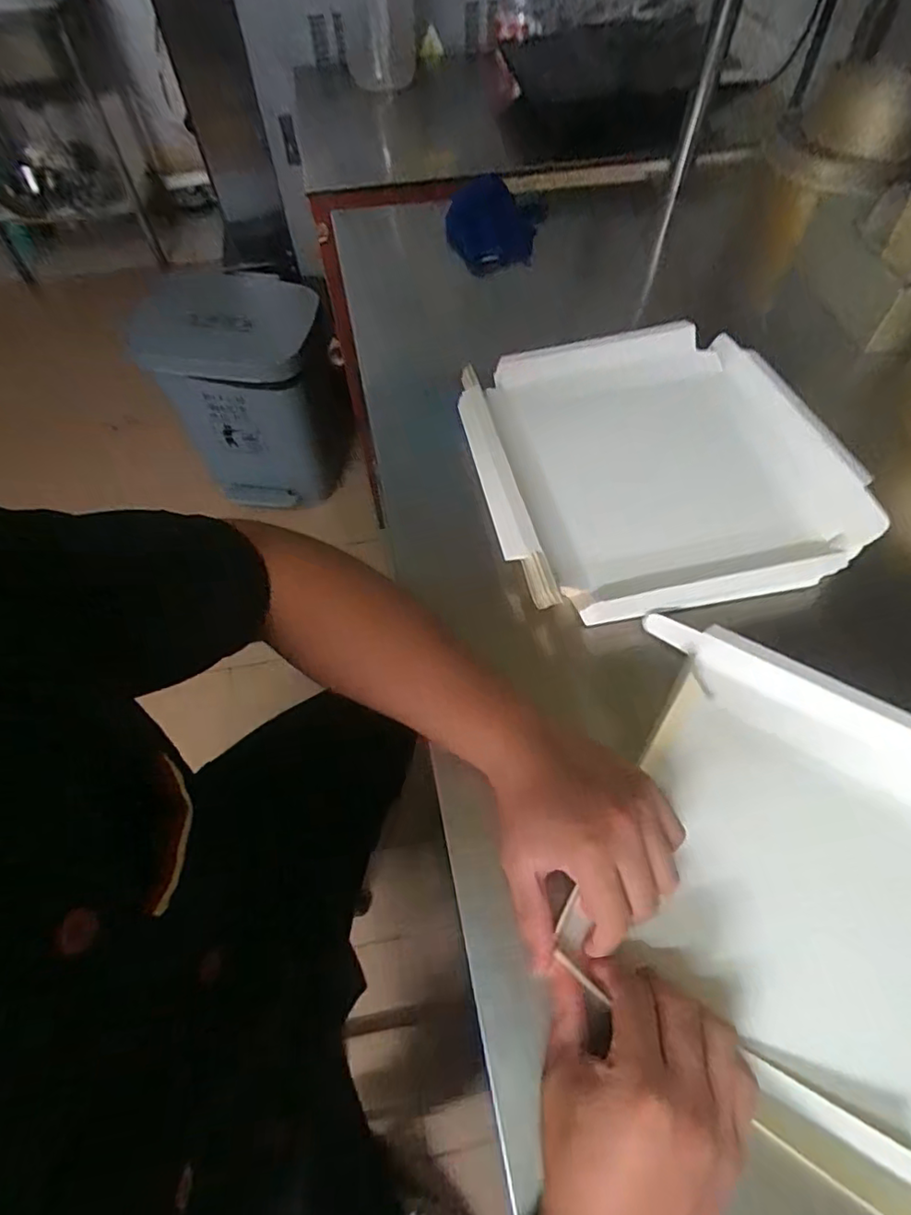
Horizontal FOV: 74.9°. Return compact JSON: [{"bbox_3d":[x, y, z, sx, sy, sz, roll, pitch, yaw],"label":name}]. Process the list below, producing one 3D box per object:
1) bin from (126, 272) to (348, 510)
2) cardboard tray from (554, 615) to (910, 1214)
[{"bbox_3d":[-0.476,-0.497,1.425,0.393,0.456,0.299,-8,59,-3],"label":"bin"},{"bbox_3d":[0.232,0.179,0.395,0.285,0.038,0.280,28,63,17],"label":"cardboard tray"}]

